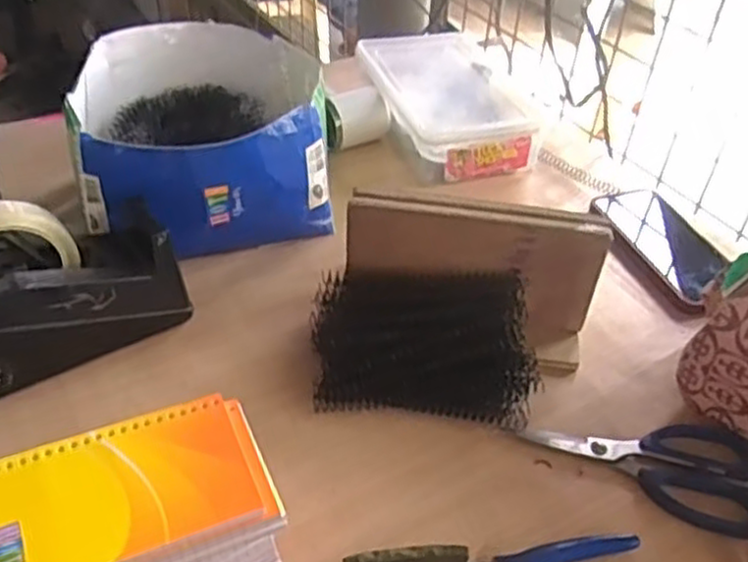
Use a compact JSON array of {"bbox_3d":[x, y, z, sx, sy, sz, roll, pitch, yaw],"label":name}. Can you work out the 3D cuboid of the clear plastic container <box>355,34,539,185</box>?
[{"bbox_3d":[0.077,-0.219,0.878,0.147,0.058,0.252,-12,44,-17],"label":"clear plastic container"}]

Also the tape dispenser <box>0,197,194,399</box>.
[{"bbox_3d":[-0.252,0.007,0.549,0.202,0.122,0.081,-24,49,-28],"label":"tape dispenser"}]

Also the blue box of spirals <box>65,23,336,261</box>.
[{"bbox_3d":[-0.166,-0.144,0.707,0.216,0.122,0.241,-12,44,-17],"label":"blue box of spirals"}]

